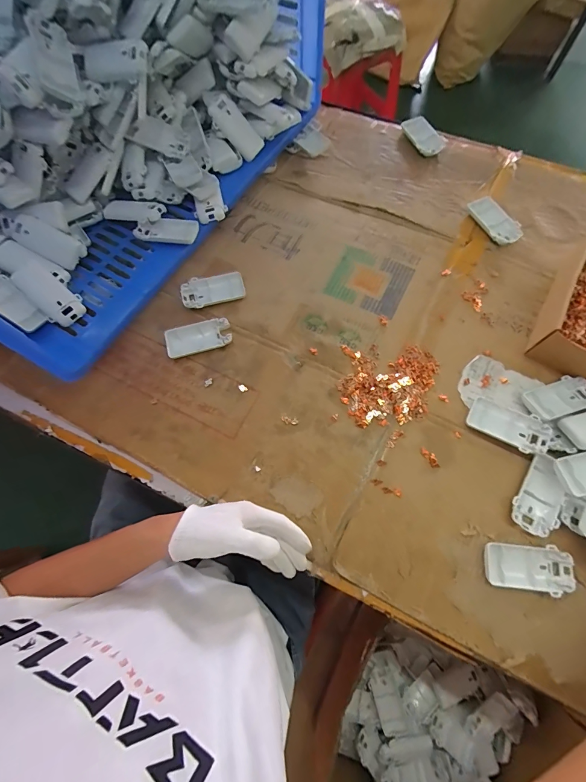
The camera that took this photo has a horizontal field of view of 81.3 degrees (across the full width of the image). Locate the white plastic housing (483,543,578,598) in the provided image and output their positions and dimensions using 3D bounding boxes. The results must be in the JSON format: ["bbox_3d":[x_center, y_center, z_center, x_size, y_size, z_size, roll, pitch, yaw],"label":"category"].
[{"bbox_3d":[0.275,0.205,0.396,0.098,0.015,0.049,0,71,2],"label":"white plastic housing"}]

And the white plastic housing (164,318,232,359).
[{"bbox_3d":[-0.141,-0.081,0.504,0.095,0.012,0.045,-14,71,-3],"label":"white plastic housing"}]

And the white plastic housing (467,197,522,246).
[{"bbox_3d":[0.327,-0.276,0.556,0.048,0.017,0.095,-26,72,-7],"label":"white plastic housing"}]

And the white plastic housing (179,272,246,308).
[{"bbox_3d":[-0.125,-0.159,0.532,0.094,0.014,0.051,-17,71,-4],"label":"white plastic housing"}]

